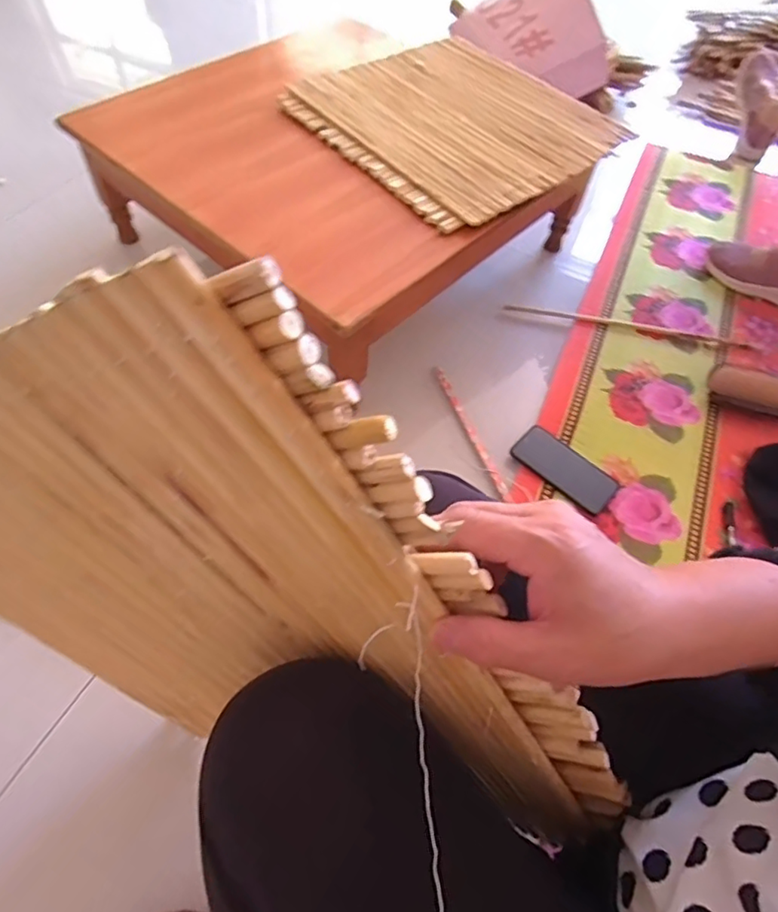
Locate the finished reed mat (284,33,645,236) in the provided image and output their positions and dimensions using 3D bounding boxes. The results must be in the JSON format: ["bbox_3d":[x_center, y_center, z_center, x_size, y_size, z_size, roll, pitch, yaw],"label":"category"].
[{"bbox_3d":[0.107,-0.584,0.987,0.430,0.030,0.460,-37,68,-19],"label":"finished reed mat"}]

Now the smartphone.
[{"bbox_3d":[0.274,0.020,0.889,0.163,0.010,0.070,36,81,11],"label":"smartphone"}]

